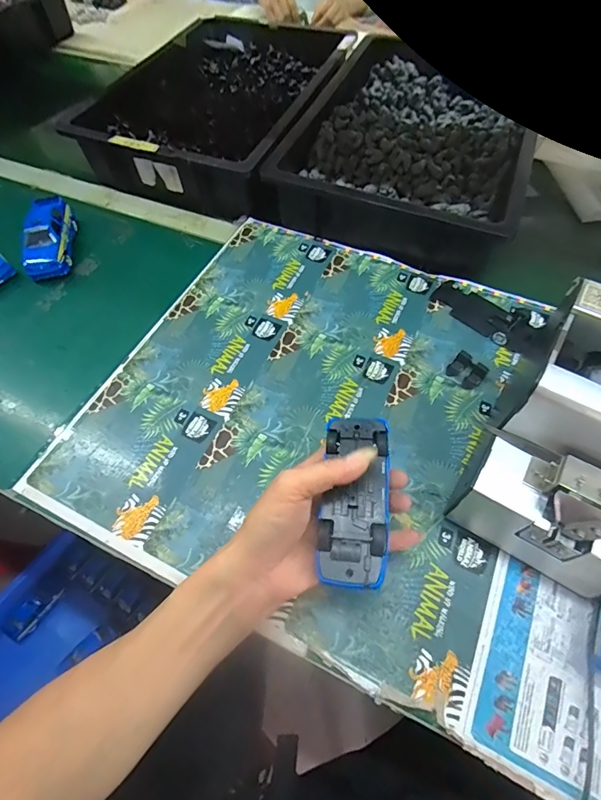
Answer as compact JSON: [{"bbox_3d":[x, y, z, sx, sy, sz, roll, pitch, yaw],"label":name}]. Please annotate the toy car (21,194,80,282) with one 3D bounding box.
[{"bbox_3d":[-0.336,-0.219,0.551,0.053,0.039,0.125,-5,59,-2],"label":"toy car"}]

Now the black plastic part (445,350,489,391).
[{"bbox_3d":[0.179,-0.032,0.441,0.037,0.014,0.027,40,67,22],"label":"black plastic part"}]

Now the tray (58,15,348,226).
[{"bbox_3d":[-0.121,-0.486,0.681,0.313,0.094,0.433,18,61,12],"label":"tray"}]

